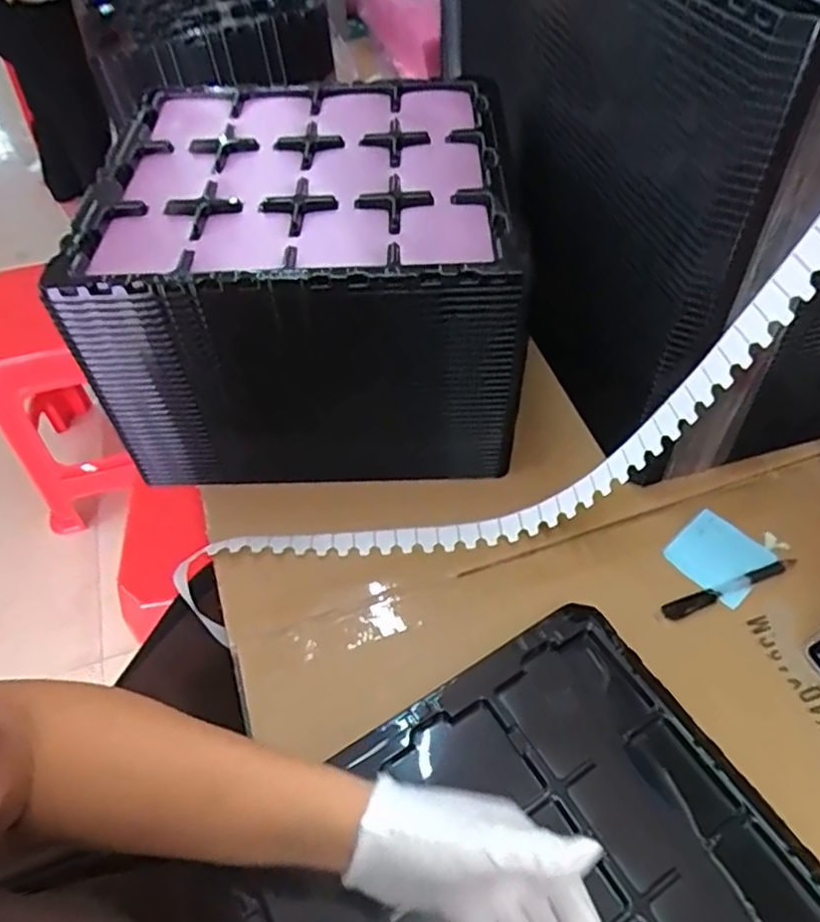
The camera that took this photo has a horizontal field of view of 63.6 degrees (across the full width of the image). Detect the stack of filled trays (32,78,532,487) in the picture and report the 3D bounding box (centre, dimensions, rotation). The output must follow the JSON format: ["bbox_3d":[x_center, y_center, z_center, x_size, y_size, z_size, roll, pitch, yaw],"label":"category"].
[{"bbox_3d":[-0.085,-0.180,0.668,0.359,0.251,0.336,-2,52,3],"label":"stack of filled trays"}]

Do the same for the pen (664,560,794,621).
[{"bbox_3d":[0.284,0.111,0.582,0.134,0.006,0.015,-18,53,-10],"label":"pen"}]

